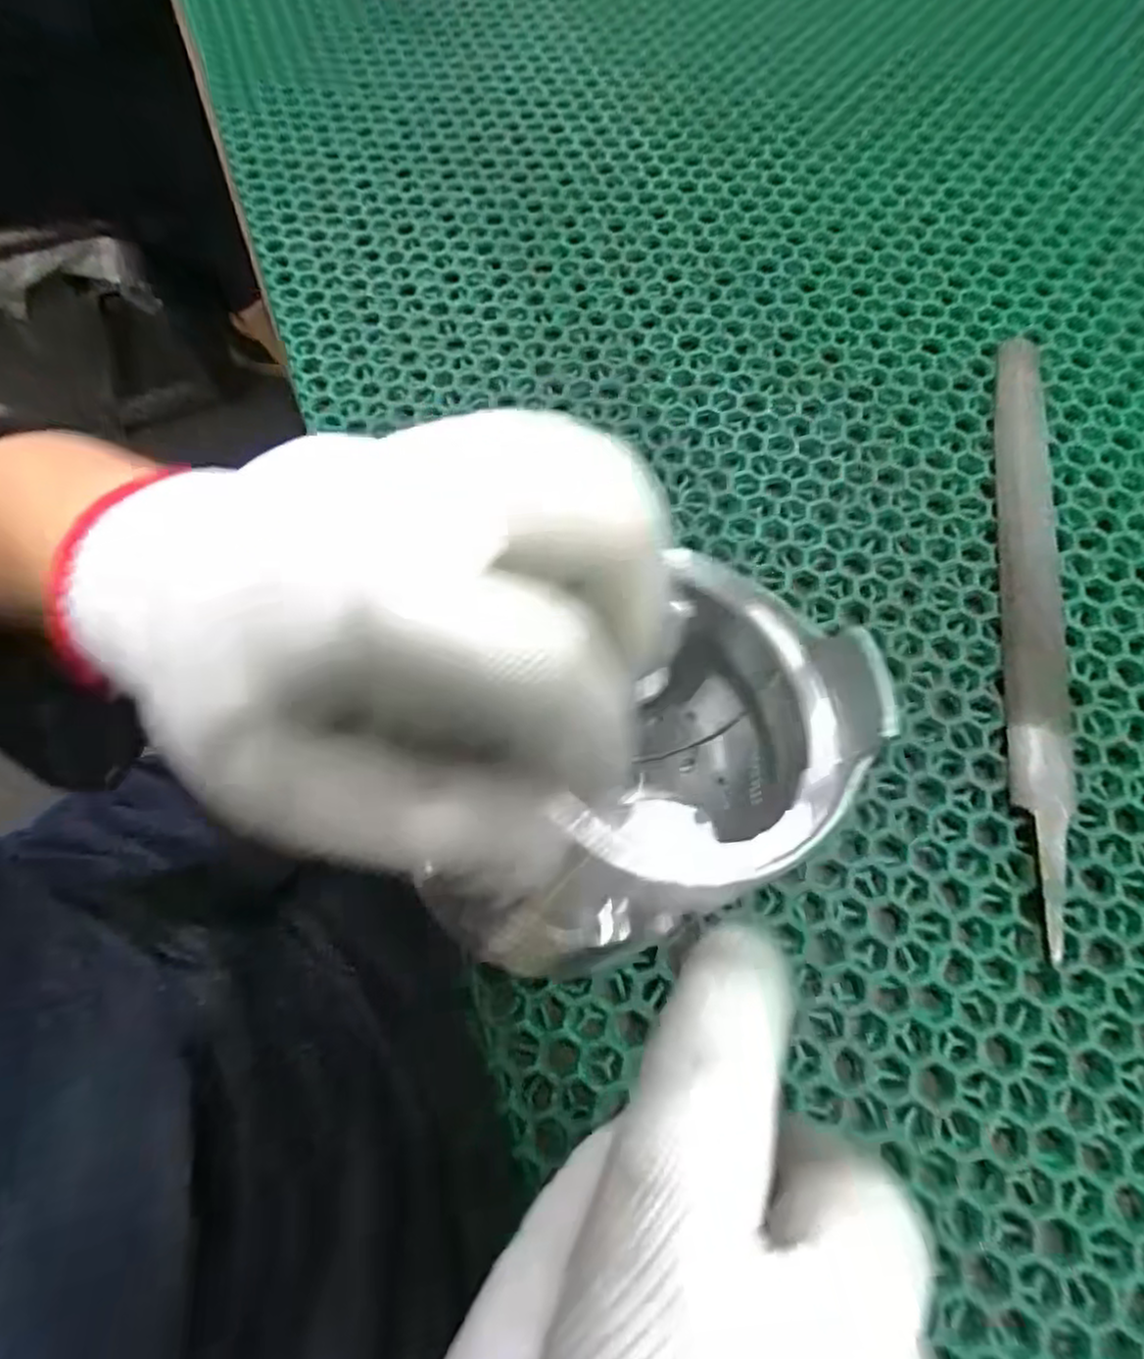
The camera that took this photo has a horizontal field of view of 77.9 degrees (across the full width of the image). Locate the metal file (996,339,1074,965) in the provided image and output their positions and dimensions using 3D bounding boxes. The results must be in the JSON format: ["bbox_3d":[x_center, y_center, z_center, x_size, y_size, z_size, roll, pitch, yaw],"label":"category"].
[{"bbox_3d":[0.164,-0.034,0.249,0.020,0.009,0.237,10,68,7],"label":"metal file"}]

